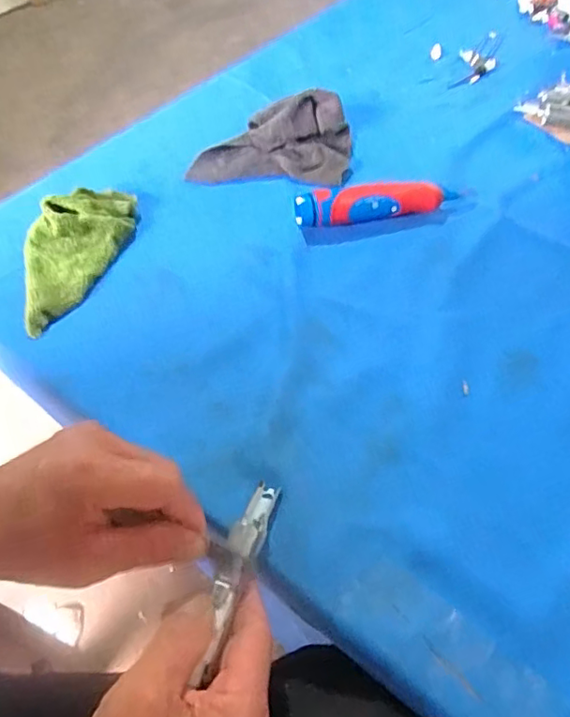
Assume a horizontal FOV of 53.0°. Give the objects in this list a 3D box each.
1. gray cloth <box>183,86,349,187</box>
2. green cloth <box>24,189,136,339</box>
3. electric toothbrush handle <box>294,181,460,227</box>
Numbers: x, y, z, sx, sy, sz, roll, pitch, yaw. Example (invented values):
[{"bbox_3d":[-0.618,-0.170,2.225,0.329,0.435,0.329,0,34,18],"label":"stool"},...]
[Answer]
[{"bbox_3d":[-0.013,-0.215,0.556,0.154,0.040,0.092,2,54,3],"label":"gray cloth"},{"bbox_3d":[-0.183,-0.092,0.473,0.069,0.037,0.152,18,56,15],"label":"green cloth"},{"bbox_3d":[0.081,-0.137,0.506,0.142,0.025,0.030,-11,54,-6],"label":"electric toothbrush handle"}]

